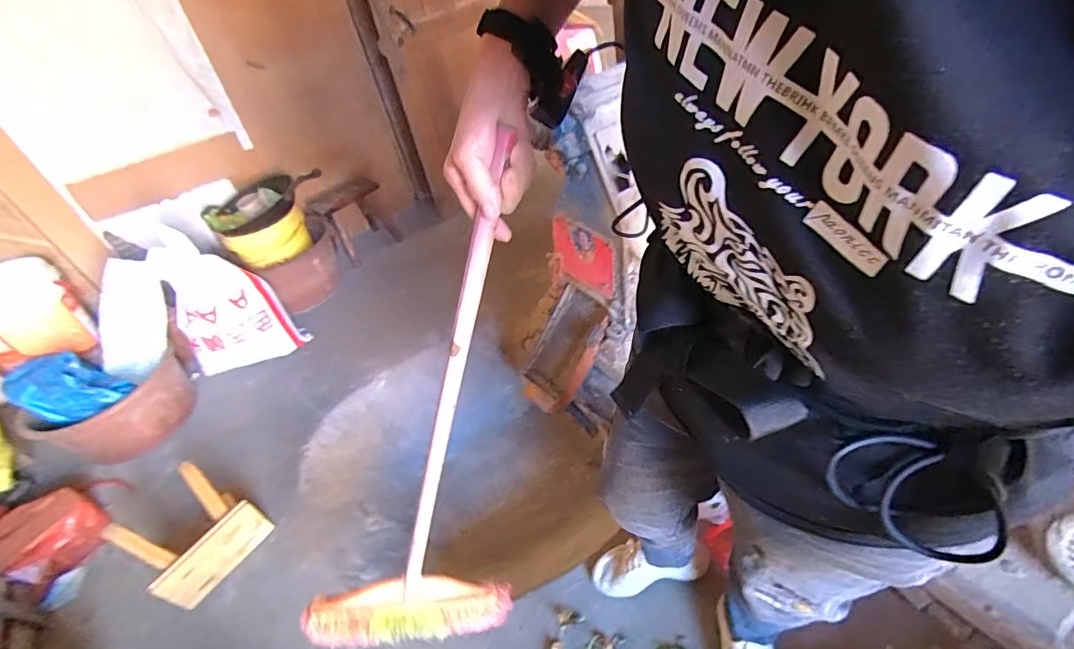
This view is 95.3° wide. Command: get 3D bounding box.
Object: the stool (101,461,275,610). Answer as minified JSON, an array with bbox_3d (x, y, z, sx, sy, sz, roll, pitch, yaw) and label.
[{"bbox_3d":[-0.876,0.530,1.250,0.246,0.186,0.248,17,49,30],"label":"stool"}]

